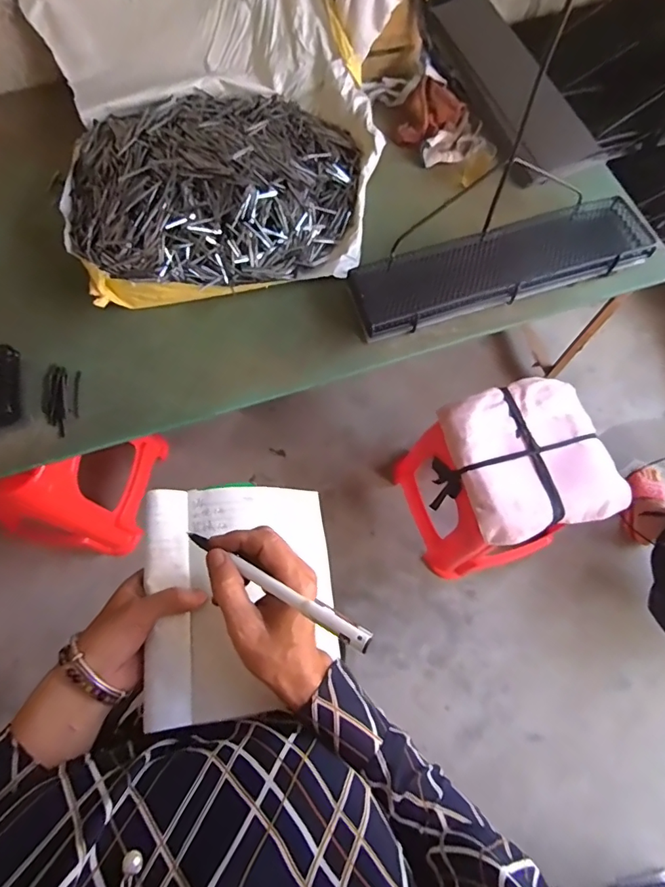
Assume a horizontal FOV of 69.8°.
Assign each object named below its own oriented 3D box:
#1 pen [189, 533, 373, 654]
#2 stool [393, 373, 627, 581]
[{"bbox_3d":[-0.041,0.098,0.330,0.156,0.014,0.013,22,72,26],"label":"pen"},{"bbox_3d":[0.406,0.107,1.203,0.360,0.447,0.346,-17,71,-4],"label":"stool"}]

